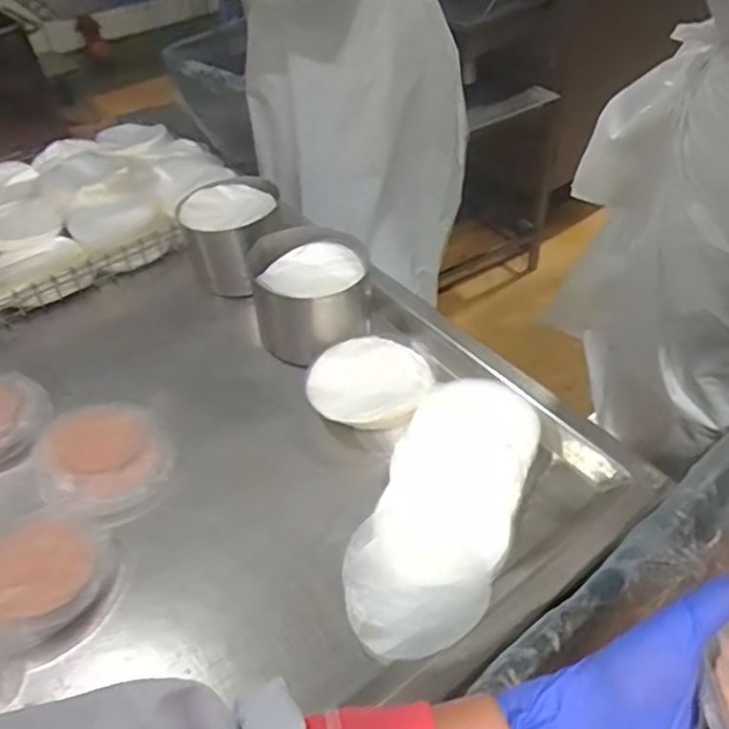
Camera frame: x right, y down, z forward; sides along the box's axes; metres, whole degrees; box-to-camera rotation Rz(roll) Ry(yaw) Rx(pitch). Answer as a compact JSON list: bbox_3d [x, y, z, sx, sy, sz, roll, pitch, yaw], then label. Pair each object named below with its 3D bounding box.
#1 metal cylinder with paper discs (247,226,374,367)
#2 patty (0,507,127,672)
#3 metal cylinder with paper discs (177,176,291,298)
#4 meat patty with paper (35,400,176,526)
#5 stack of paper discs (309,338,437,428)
[{"bbox_3d":[-0.062,-0.083,0.774,0.142,0.098,0.141,-10,44,-4],"label":"metal cylinder with paper discs"},{"bbox_3d":[-0.283,0.187,0.567,0.117,0.028,0.142,-35,51,-27],"label":"patty"},{"bbox_3d":[-0.178,-0.178,0.883,0.135,0.101,0.145,-1,44,5],"label":"metal cylinder with paper discs"},{"bbox_3d":[-0.271,0.093,0.659,0.122,0.028,0.155,-30,57,-20],"label":"meat patty with paper"},{"bbox_3d":[0.006,0.021,0.712,0.137,0.035,0.128,-7,44,-1],"label":"stack of paper discs"}]

